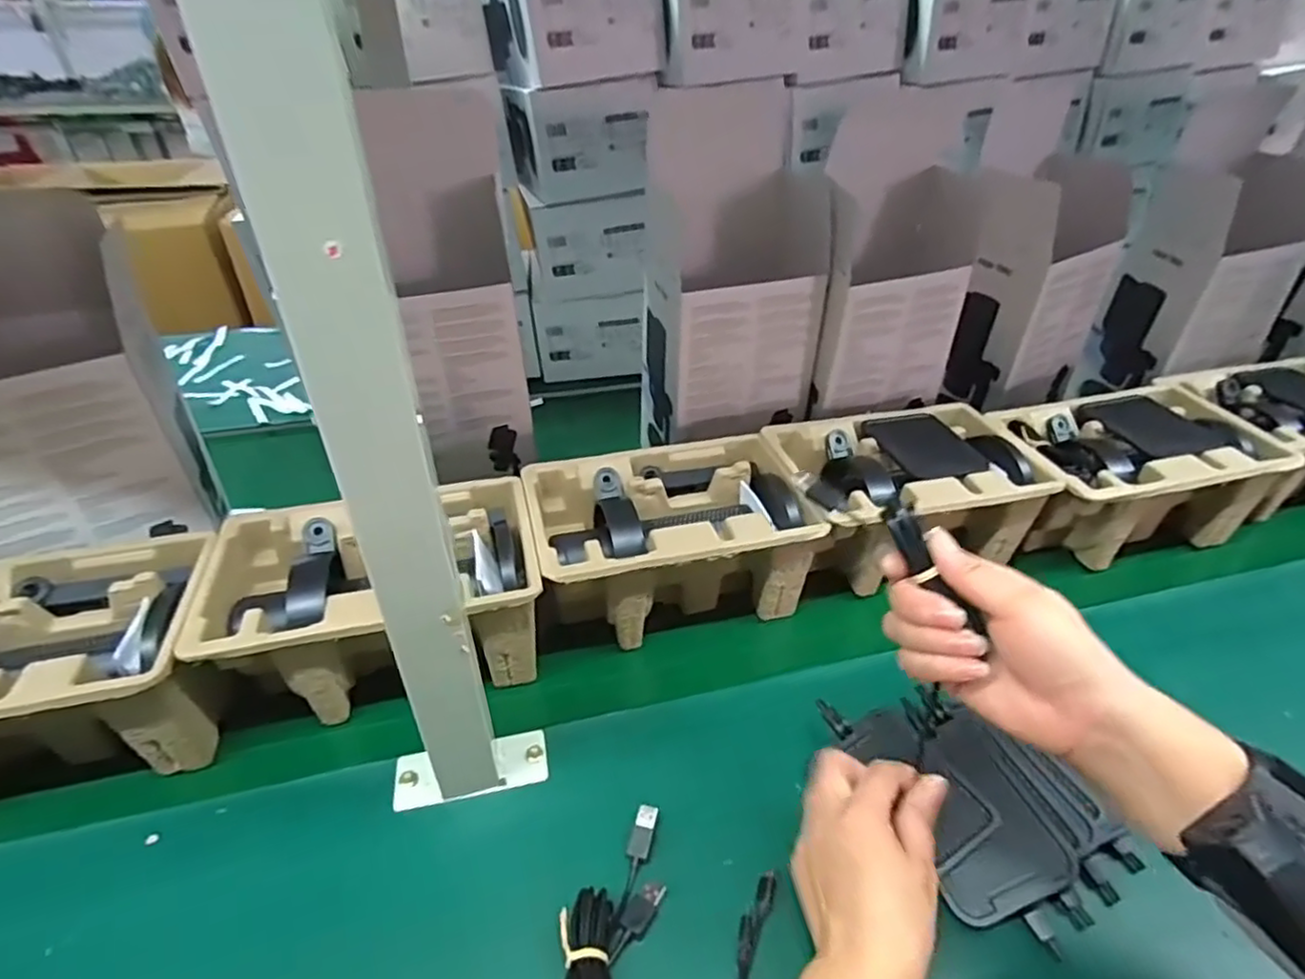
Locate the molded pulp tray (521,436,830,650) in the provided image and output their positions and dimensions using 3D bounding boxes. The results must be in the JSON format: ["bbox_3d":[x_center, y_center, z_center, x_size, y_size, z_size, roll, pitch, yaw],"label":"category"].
[{"bbox_3d":[0.018,0.043,0.576,0.230,0.103,0.142,-10,38,-12],"label":"molded pulp tray"}]

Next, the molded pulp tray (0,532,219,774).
[{"bbox_3d":[-0.413,0.125,0.461,0.212,0.102,0.153,-9,38,-11],"label":"molded pulp tray"}]

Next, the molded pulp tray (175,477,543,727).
[{"bbox_3d":[-0.203,0.083,0.514,0.227,0.103,0.147,-11,38,-13],"label":"molded pulp tray"}]

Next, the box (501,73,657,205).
[{"bbox_3d":[-0.087,-0.418,0.786,0.149,0.111,0.118,-18,40,-21],"label":"box"}]

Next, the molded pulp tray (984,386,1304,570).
[{"bbox_3d":[0.458,-0.016,0.658,0.236,0.102,0.157,-8,38,-9],"label":"molded pulp tray"}]

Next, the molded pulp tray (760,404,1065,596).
[{"bbox_3d":[0.232,-0.001,0.615,0.218,0.085,0.147,-11,38,-14],"label":"molded pulp tray"}]

